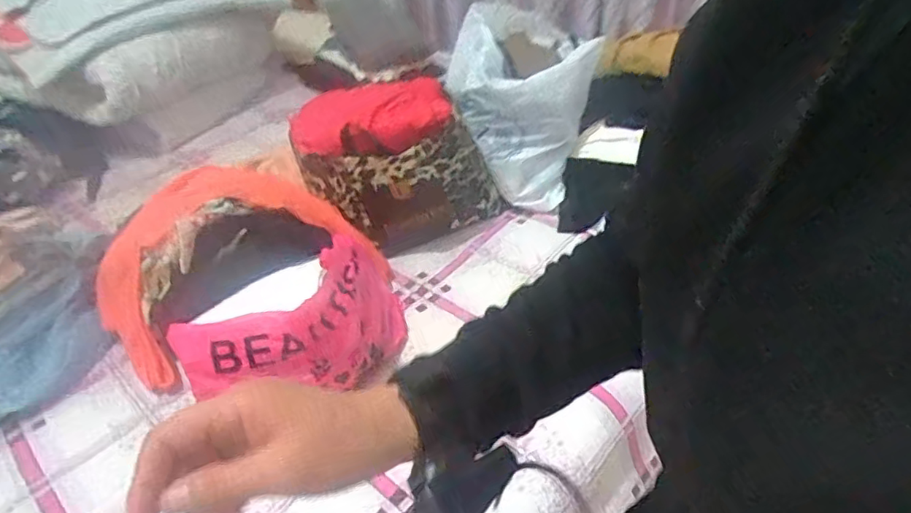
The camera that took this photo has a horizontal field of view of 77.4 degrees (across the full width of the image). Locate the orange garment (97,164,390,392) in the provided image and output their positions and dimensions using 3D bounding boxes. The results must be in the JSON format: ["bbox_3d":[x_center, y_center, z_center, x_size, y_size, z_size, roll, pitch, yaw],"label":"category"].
[{"bbox_3d":[-0.405,-0.005,1.064,0.506,0.259,0.264,-25,42,-23],"label":"orange garment"}]

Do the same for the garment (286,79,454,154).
[{"bbox_3d":[-0.179,-0.295,1.214,0.332,0.088,0.180,-18,40,-15],"label":"garment"}]

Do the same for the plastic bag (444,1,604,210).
[{"bbox_3d":[0.169,-0.384,1.443,0.330,0.393,0.447,0,38,7],"label":"plastic bag"}]

